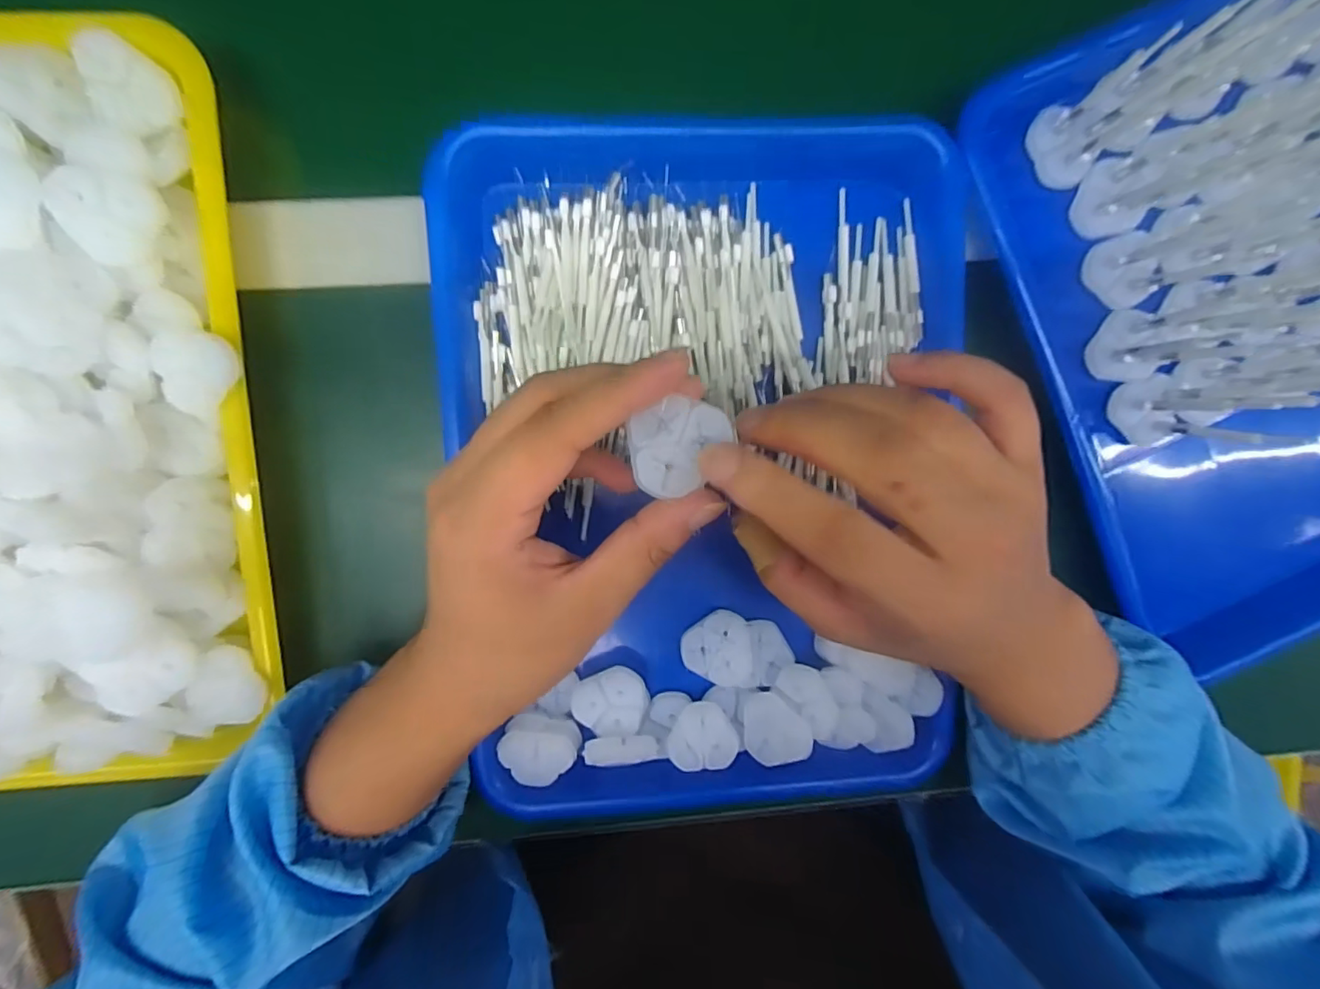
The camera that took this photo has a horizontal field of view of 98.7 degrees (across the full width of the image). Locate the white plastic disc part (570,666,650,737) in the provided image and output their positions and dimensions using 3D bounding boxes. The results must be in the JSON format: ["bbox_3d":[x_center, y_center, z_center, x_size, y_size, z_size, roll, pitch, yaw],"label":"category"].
[{"bbox_3d":[-0.025,0.107,0.291,0.038,0.009,0.034,-3,96,-4],"label":"white plastic disc part"}]

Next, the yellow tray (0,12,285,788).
[{"bbox_3d":[-0.301,-0.028,0.235,0.231,0.050,0.329,-3,96,-4],"label":"yellow tray"}]

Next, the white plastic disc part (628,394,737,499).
[{"bbox_3d":[0.008,-0.016,0.196,0.035,0.004,0.031,-9,96,-3],"label":"white plastic disc part"}]

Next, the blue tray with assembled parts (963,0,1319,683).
[{"bbox_3d":[0.321,-0.082,0.286,0.253,0.056,0.345,-25,97,-2],"label":"blue tray with assembled parts"}]

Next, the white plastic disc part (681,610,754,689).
[{"bbox_3d":[0.030,0.080,0.295,0.035,0.010,0.038,0,96,-4],"label":"white plastic disc part"}]

